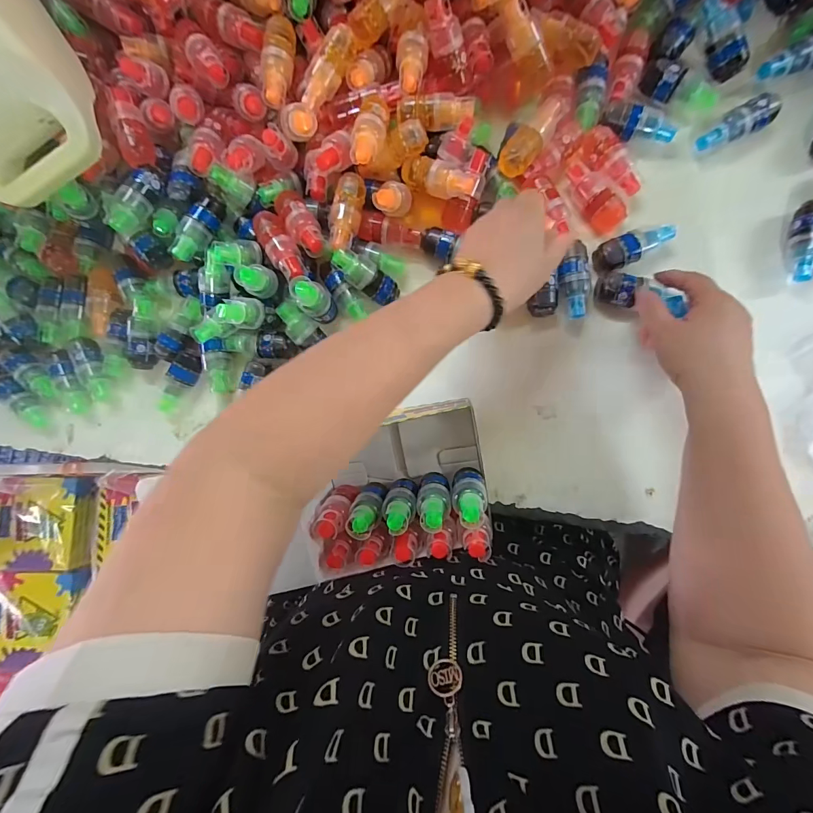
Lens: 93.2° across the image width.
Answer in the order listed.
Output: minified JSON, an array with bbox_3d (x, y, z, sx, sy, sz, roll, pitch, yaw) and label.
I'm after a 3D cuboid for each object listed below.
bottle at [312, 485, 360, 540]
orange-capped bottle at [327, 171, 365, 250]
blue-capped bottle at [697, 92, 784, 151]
[{"bbox_3d":[-0.069,0.103,0.373,0.029,0.069,0.024,12,117,6],"label":"bottle"},{"bbox_3d":[-0.061,-0.199,0.400,0.027,0.030,0.080,10,87,7],"label":"orange-capped bottle"},{"bbox_3d":[0.337,-0.285,0.393,0.074,0.027,0.031,-31,83,3],"label":"blue-capped bottle"}]

